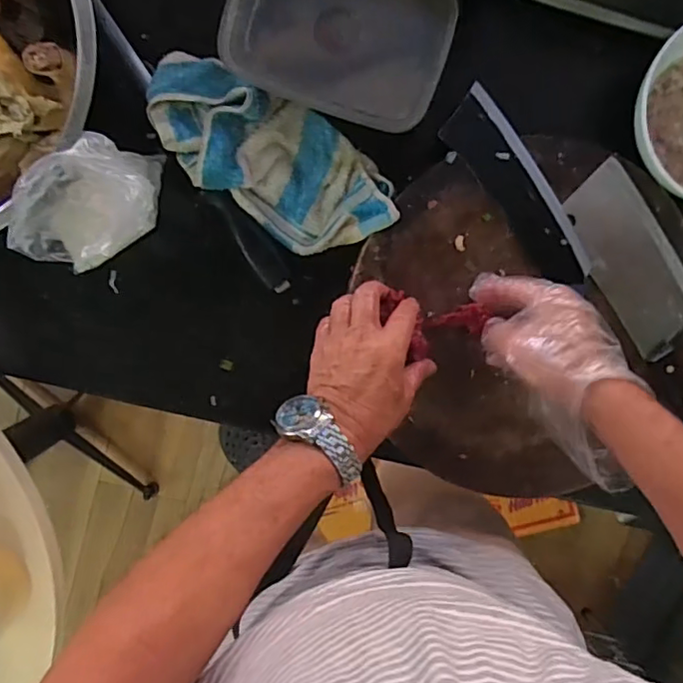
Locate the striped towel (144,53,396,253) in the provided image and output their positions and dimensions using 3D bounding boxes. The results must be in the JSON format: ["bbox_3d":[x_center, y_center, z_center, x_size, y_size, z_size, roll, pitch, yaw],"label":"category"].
[{"bbox_3d":[-0.066,-0.169,0.523,0.236,0.037,0.111,34,94,-6],"label":"striped towel"}]

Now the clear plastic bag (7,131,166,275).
[{"bbox_3d":[-0.209,-0.120,0.490,0.095,0.116,0.100,-3,96,-2],"label":"clear plastic bag"}]

